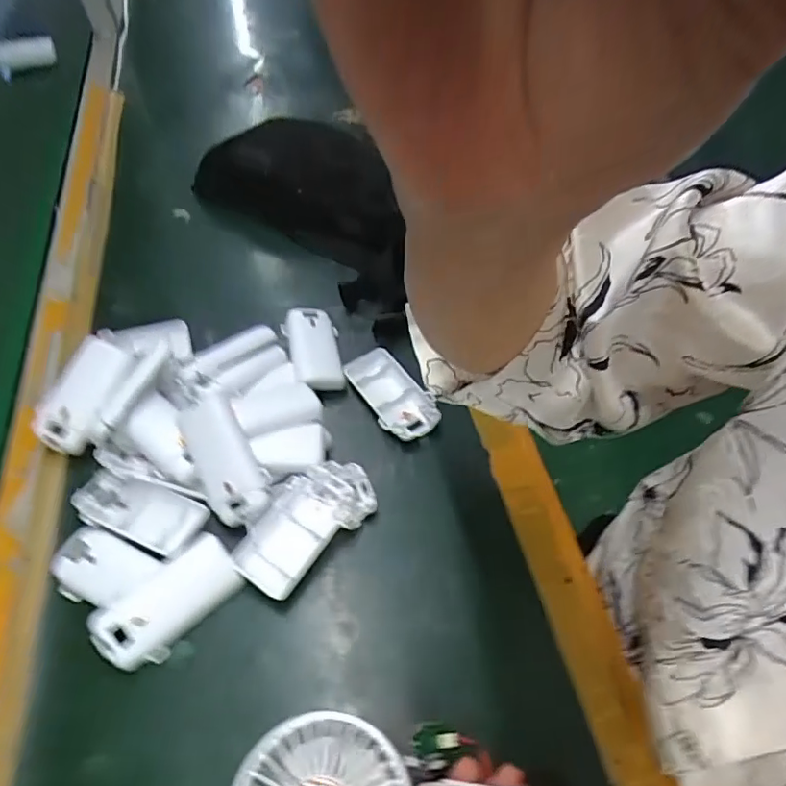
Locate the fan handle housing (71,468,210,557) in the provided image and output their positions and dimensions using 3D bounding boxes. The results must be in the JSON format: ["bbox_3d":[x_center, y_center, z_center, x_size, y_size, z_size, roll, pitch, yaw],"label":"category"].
[{"bbox_3d":[-0.196,0.091,0.425,0.103,0.016,0.044,16,55,14],"label":"fan handle housing"}]

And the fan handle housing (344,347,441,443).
[{"bbox_3d":[-0.002,0.003,0.492,0.048,0.019,0.095,-28,57,-17],"label":"fan handle housing"}]

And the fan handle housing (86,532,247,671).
[{"bbox_3d":[-0.155,0.141,0.380,0.094,0.021,0.050,-35,59,-21],"label":"fan handle housing"}]

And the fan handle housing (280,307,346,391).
[{"bbox_3d":[-0.072,-0.040,0.517,0.048,0.025,0.092,-16,54,-9],"label":"fan handle housing"}]

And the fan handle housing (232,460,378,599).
[{"bbox_3d":[-0.066,0.098,0.418,0.062,0.030,0.112,34,62,25],"label":"fan handle housing"}]

